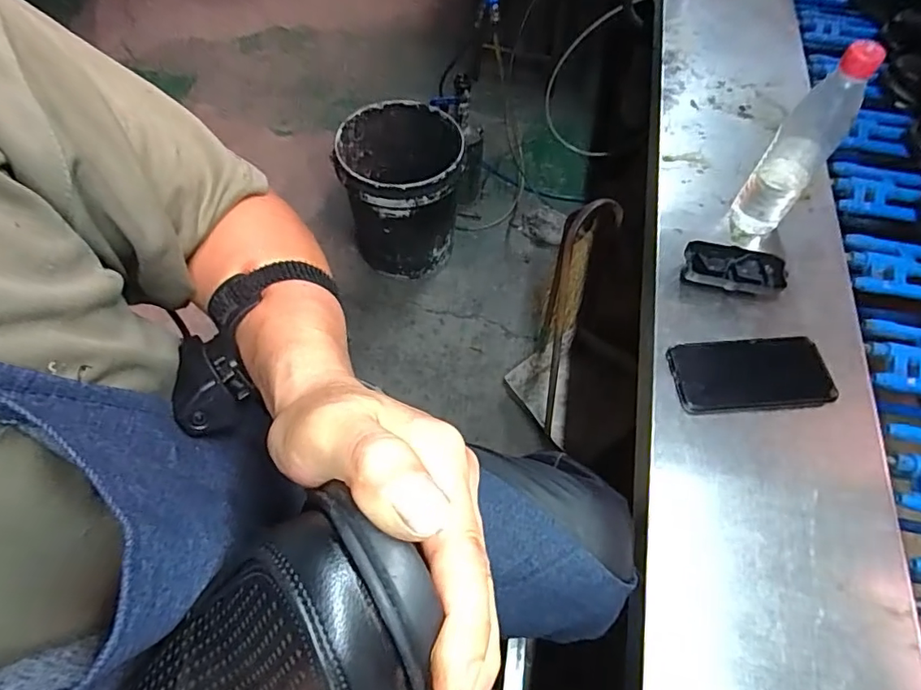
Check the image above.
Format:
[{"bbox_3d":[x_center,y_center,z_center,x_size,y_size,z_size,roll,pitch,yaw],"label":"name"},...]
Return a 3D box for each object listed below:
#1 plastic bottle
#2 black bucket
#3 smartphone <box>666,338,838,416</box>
[{"bbox_3d":[0.371,-0.210,0.595,0.060,0.229,0.065,37,66,19],"label":"plastic bottle"},{"bbox_3d":[-0.139,-0.390,1.374,0.284,0.313,0.301,-1,59,-1],"label":"black bucket"},{"bbox_3d":[0.305,0.031,0.563,0.164,0.012,0.081,-3,59,-2],"label":"smartphone"}]

